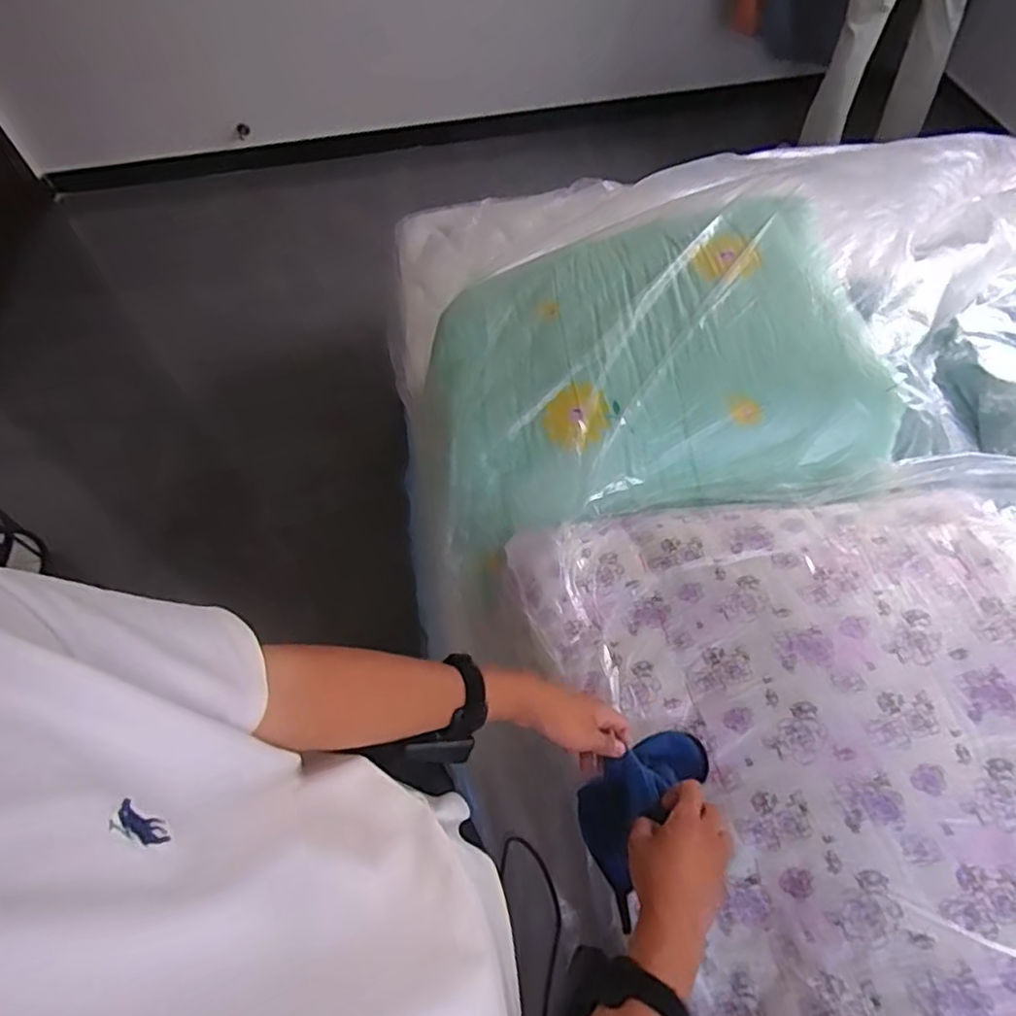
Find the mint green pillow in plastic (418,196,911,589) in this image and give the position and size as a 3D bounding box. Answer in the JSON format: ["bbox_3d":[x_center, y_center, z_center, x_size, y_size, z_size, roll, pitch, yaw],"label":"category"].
[{"bbox_3d":[0.199,-0.209,0.985,0.598,0.239,0.505,-6,58,0],"label":"mint green pillow in plastic"}]

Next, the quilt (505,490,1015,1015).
[{"bbox_3d":[0.367,0.294,0.649,0.591,0.143,0.779,-11,58,-4],"label":"quilt"}]

